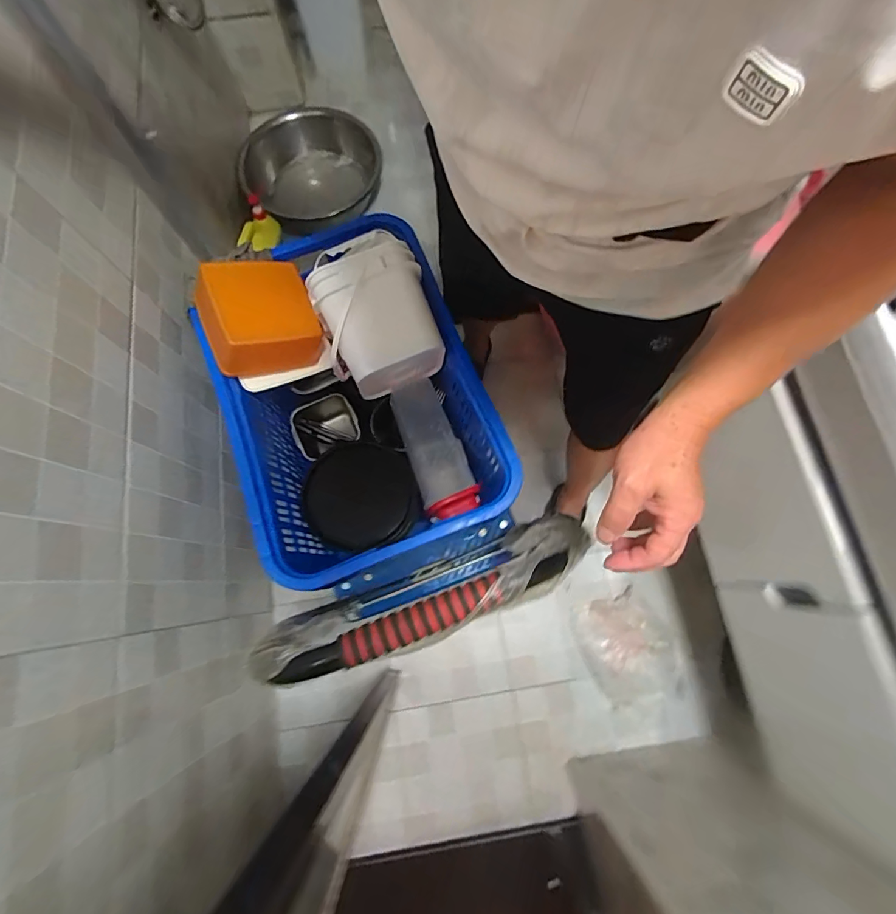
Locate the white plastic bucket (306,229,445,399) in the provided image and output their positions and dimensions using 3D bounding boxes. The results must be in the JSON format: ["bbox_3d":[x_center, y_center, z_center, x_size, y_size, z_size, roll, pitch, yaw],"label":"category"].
[{"bbox_3d":[-0.133,-0.254,0.851,0.189,0.201,0.242,-18,75,-4],"label":"white plastic bucket"}]

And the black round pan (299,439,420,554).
[{"bbox_3d":[-0.198,0.089,1.024,0.258,0.060,0.258,1,87,-31],"label":"black round pan"}]

